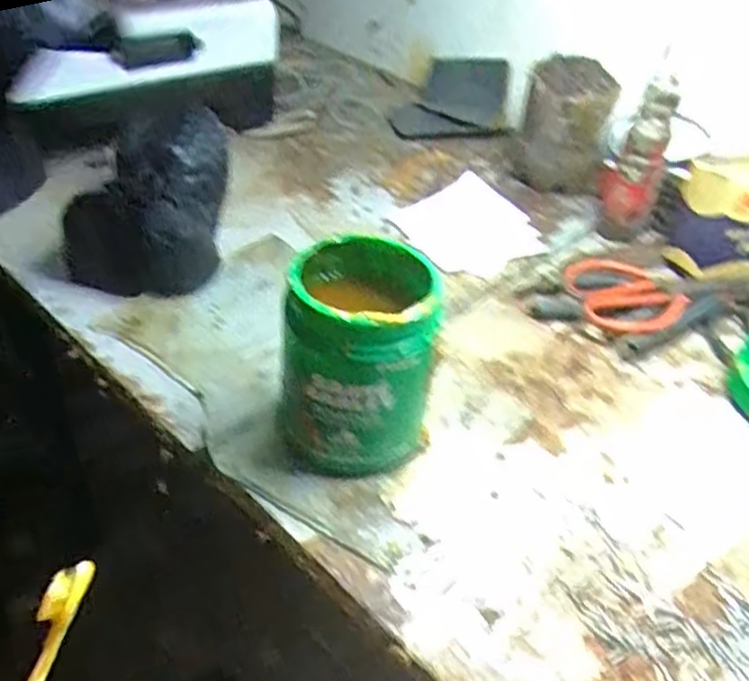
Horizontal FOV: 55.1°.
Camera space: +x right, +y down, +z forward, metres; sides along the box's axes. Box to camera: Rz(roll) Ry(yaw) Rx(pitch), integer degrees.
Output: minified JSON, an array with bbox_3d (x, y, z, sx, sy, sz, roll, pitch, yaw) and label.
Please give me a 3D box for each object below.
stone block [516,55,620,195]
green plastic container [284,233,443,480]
[{"bbox_3d":[0.204,-0.228,0.779,0.095,0.127,0.076,15,41,11],"label":"stone block"},{"bbox_3d":[-0.012,0.013,0.455,0.085,0.133,0.091,1,40,-6],"label":"green plastic container"}]

